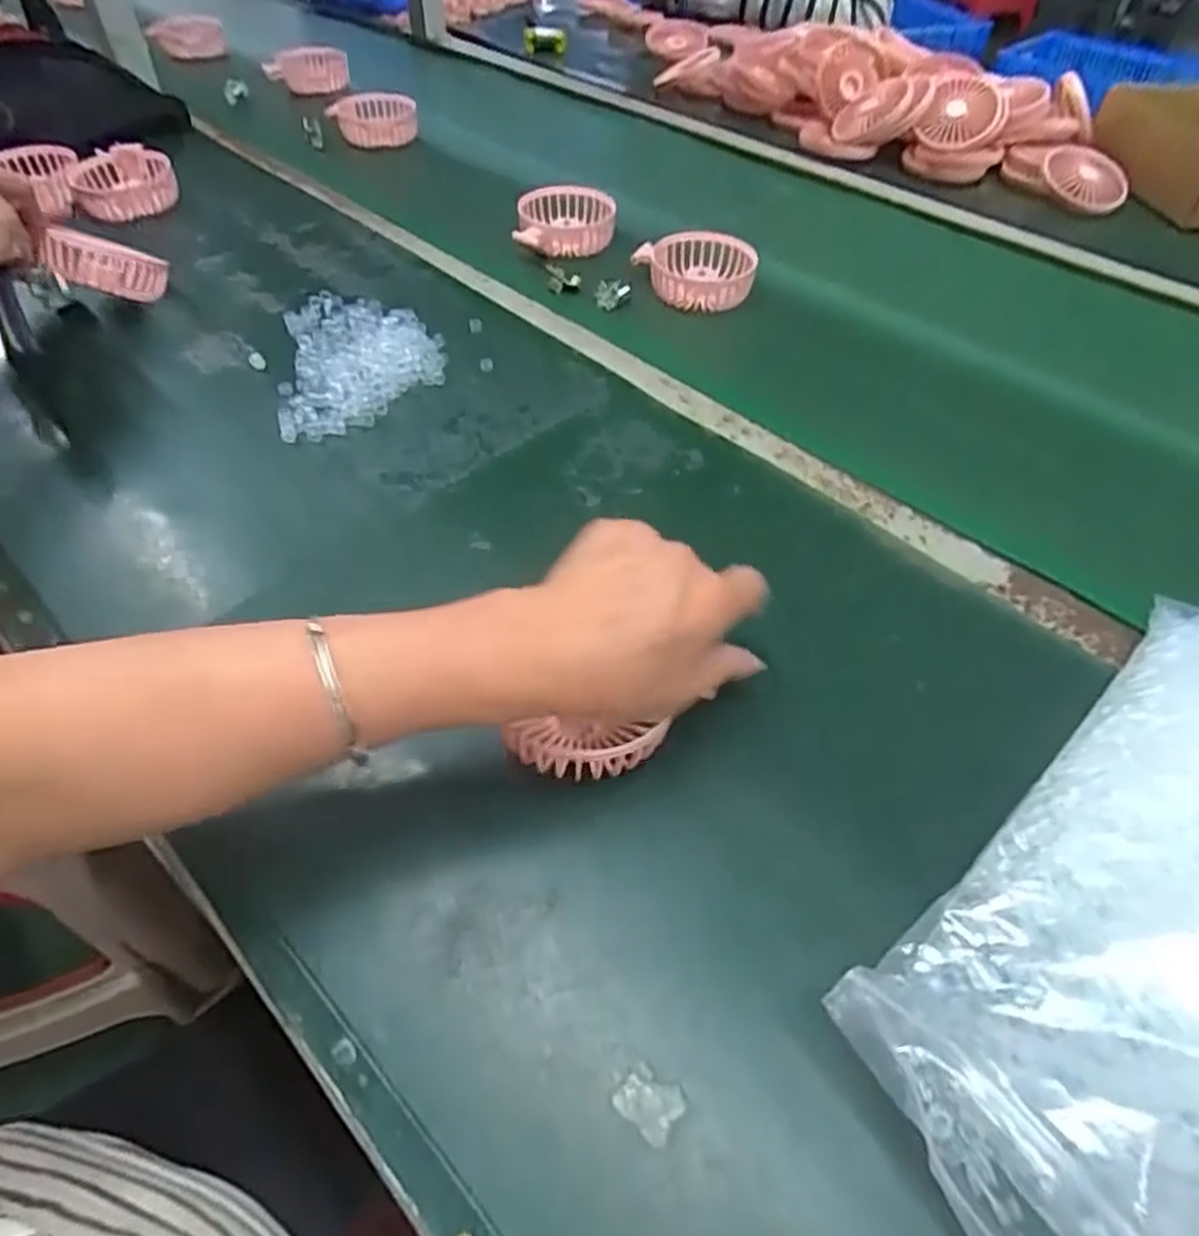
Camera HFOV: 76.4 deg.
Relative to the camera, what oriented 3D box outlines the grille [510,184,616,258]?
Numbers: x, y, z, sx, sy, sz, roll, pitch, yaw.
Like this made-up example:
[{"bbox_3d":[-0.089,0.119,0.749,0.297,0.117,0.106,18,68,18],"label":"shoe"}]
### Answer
[{"bbox_3d":[-0.036,-0.376,0.720,0.092,0.037,0.092,-9,51,-8],"label":"grille"}]

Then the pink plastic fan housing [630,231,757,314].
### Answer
[{"bbox_3d":[0.083,-0.301,0.668,0.101,0.043,0.088,11,51,8],"label":"pink plastic fan housing"}]

